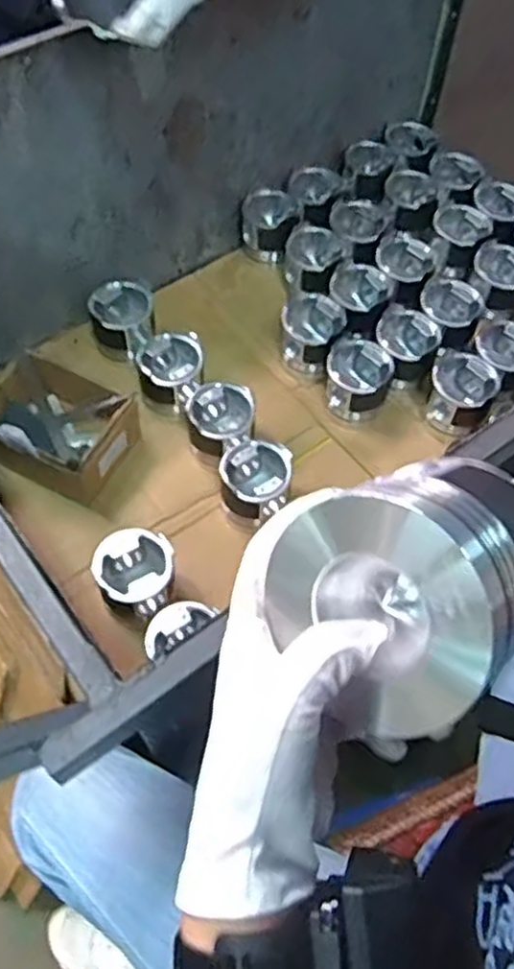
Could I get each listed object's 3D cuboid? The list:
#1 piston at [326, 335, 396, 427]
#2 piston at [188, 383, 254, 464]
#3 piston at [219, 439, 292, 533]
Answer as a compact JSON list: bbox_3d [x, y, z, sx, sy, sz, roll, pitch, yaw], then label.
[{"bbox_3d":[0.154,-0.164,1.145,0.096,0.086,0.105,1,60,-2],"label":"piston"},{"bbox_3d":[-0.055,-0.091,1.091,0.098,0.075,0.101,14,60,6],"label":"piston"},{"bbox_3d":[-0.004,0.001,1.034,0.095,0.090,0.099,1,60,-2],"label":"piston"}]

